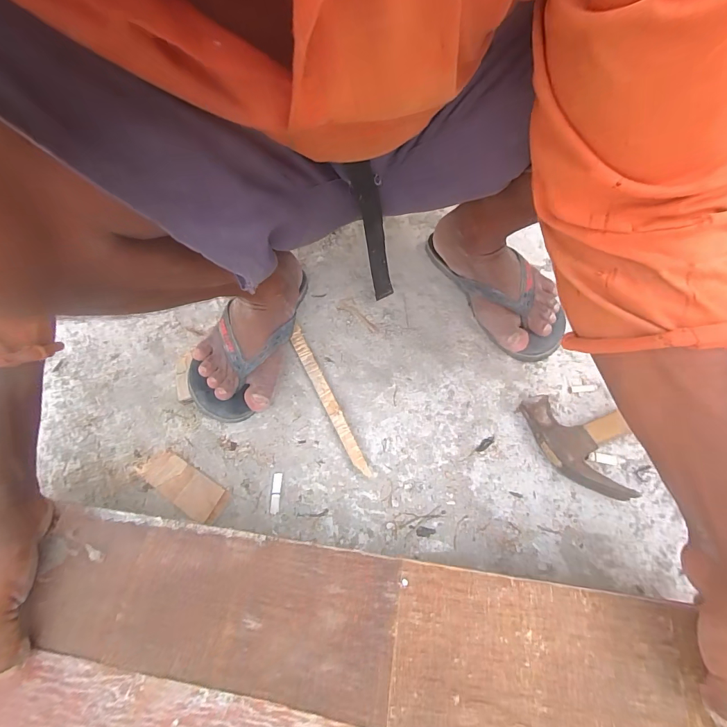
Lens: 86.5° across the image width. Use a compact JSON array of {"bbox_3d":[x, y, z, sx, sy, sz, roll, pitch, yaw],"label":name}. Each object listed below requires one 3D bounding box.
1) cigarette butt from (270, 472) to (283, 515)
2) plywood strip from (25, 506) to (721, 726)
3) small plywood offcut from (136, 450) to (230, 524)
[{"bbox_3d":[-0.094,0.138,0.413,0.011,0.004,0.043,-2,61,2],"label":"cigarette butt"},{"bbox_3d":[-0.004,0.188,0.275,0.466,0.007,0.099,9,62,4],"label":"plywood strip"},{"bbox_3d":[-0.199,0.132,0.423,0.111,0.008,0.040,26,65,17],"label":"small plywood offcut"}]

